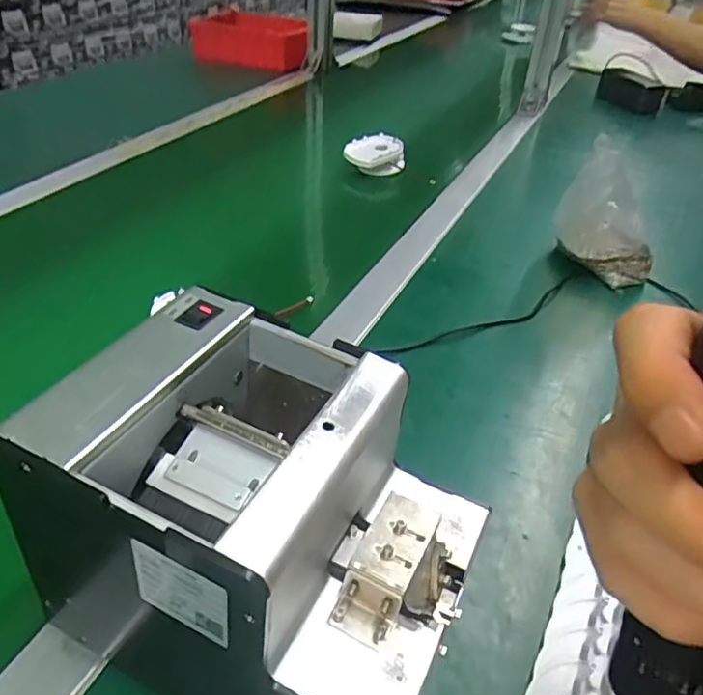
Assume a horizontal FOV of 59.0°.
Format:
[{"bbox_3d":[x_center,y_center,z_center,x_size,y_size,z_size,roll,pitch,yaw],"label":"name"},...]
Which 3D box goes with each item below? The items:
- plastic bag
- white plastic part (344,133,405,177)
[{"bbox_3d":[0.266,-0.130,0.638,0.100,0.138,0.056,18,40,19],"label":"plastic bag"},{"bbox_3d":[0.034,-0.275,0.882,0.083,0.037,0.068,17,60,5],"label":"white plastic part"}]

